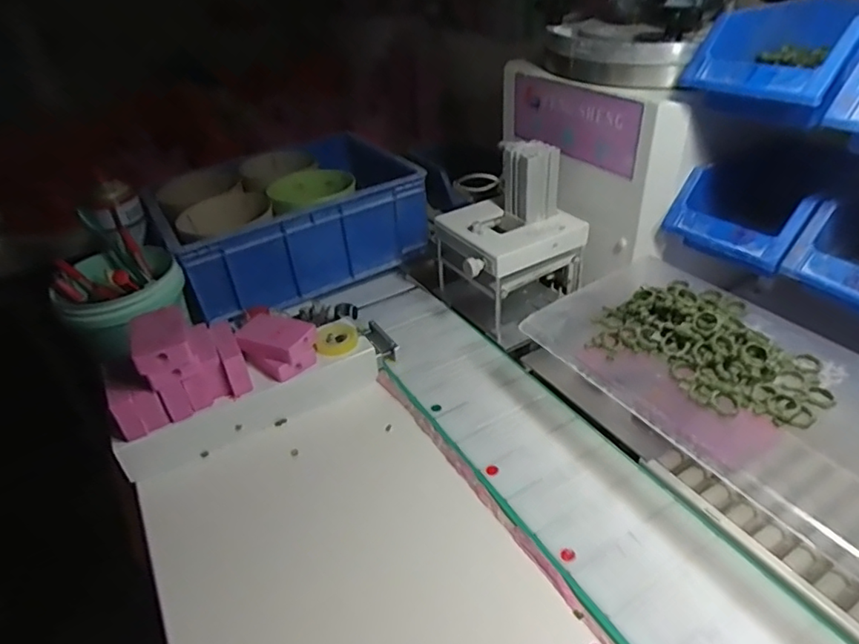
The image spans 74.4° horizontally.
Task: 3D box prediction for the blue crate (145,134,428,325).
[{"bbox_3d":[-0.207,-0.146,0.804,0.332,0.145,0.251,-27,41,-28],"label":"blue crate"}]

